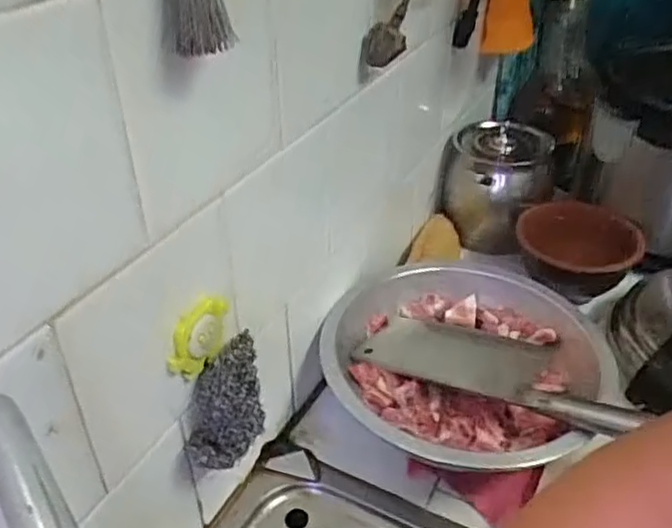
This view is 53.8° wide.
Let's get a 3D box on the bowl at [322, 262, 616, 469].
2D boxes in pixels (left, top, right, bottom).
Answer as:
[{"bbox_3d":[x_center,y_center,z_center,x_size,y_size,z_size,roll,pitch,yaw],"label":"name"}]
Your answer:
[{"bbox_3d":[0.131,0.102,0.679,0.266,0.092,0.283,1,37,-1],"label":"bowl"}]

